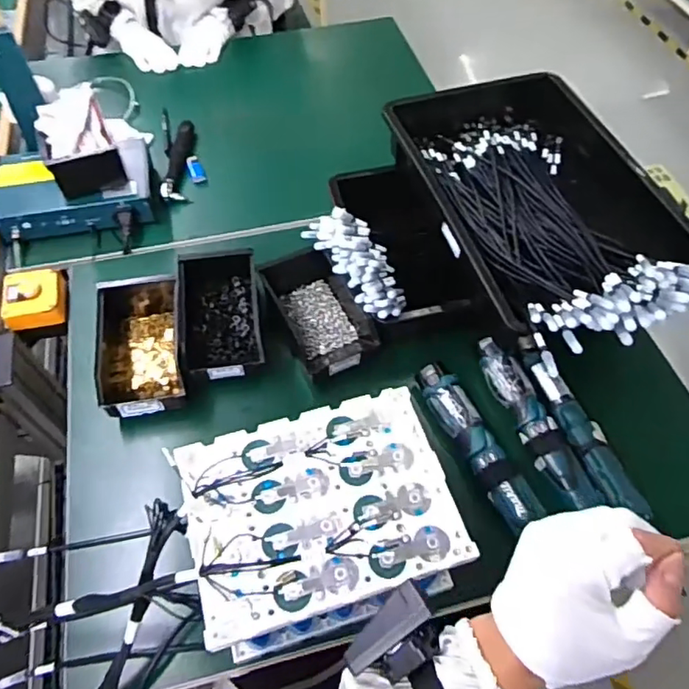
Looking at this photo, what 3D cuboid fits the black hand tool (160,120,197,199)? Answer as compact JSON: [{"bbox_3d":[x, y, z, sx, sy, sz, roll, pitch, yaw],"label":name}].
[{"bbox_3d":[-0.290,-0.323,0.983,0.036,0.025,0.198,-2,56,-1],"label":"black hand tool"}]

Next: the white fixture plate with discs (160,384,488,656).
[{"bbox_3d":[-0.018,0.148,0.504,0.235,0.022,0.196,-16,58,-10],"label":"white fixture plate with discs"}]

